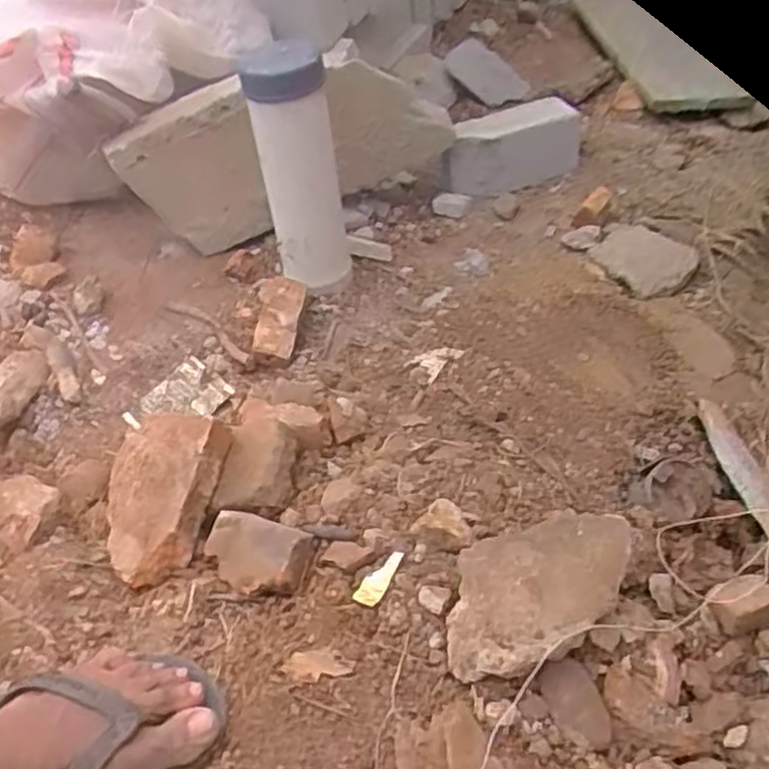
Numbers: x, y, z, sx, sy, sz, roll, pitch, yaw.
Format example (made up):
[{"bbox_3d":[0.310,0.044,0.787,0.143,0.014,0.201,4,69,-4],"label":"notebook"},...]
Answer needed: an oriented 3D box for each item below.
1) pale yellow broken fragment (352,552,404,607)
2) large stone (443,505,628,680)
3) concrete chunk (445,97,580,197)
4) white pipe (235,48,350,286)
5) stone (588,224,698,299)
[{"bbox_3d":[-0.003,0.160,0.619,0.021,0.004,0.052,35,78,32],"label":"pale yellow broken fragment"},{"bbox_3d":[0.113,0.160,0.582,0.155,0.066,0.090,-25,49,-19],"label":"large stone"},{"bbox_3d":[0.189,-0.353,1.120,0.208,0.112,0.059,-18,47,-13],"label":"concrete chunk"},{"bbox_3d":[-0.102,-0.250,0.905,0.093,0.298,0.088,-7,46,-3],"label":"white pipe"},{"bbox_3d":[0.323,-0.163,0.957,0.106,0.025,0.128,-31,51,-23],"label":"stone"}]

